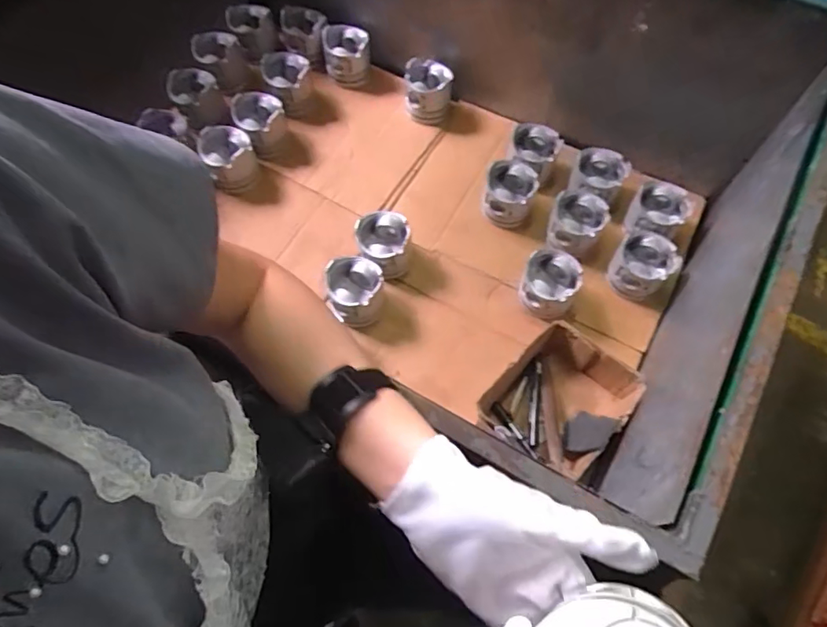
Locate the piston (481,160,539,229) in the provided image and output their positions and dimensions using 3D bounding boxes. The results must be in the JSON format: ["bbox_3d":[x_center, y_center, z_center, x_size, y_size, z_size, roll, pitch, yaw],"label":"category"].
[{"bbox_3d":[0.181,-0.226,1.000,0.088,0.085,0.102,16,67,7],"label":"piston"}]

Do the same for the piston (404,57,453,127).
[{"bbox_3d":[0.030,-0.453,1.074,0.094,0.076,0.101,0,66,0],"label":"piston"}]

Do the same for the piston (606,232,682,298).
[{"bbox_3d":[0.401,-0.085,0.924,0.093,0.073,0.097,0,66,0],"label":"piston"}]

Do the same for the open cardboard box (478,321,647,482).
[{"bbox_3d":[0.236,0.130,0.826,0.161,0.111,0.170,-41,72,-16],"label":"open cardboard box"}]

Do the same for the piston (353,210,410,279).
[{"bbox_3d":[-0.052,-0.121,0.924,0.093,0.074,0.092,18,67,8],"label":"piston"}]

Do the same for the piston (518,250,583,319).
[{"bbox_3d":[0.236,-0.049,0.924,0.095,0.081,0.099,0,66,0],"label":"piston"}]

